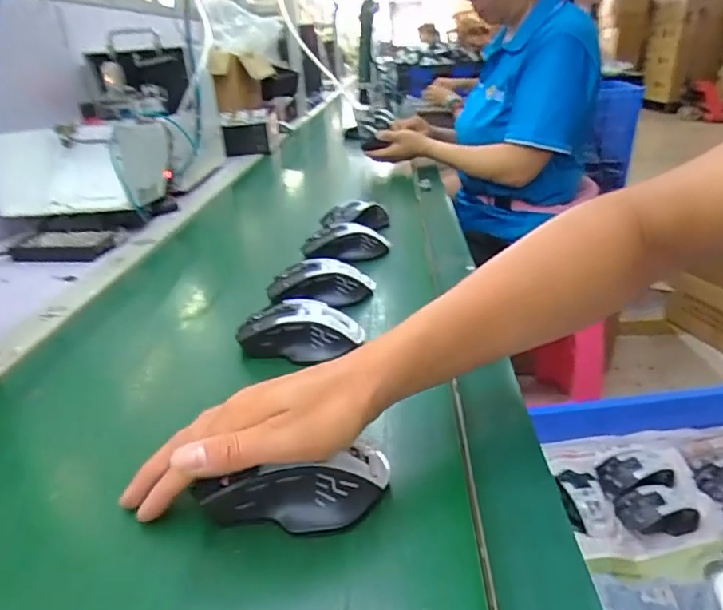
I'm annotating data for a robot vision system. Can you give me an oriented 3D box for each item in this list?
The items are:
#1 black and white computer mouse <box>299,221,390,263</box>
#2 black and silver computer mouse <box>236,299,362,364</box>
[{"bbox_3d":[-0.021,-0.086,0.704,0.117,0.036,0.060,-3,27,-1],"label":"black and white computer mouse"},{"bbox_3d":[-0.057,0.021,0.487,0.104,0.035,0.057,6,28,16],"label":"black and silver computer mouse"}]

